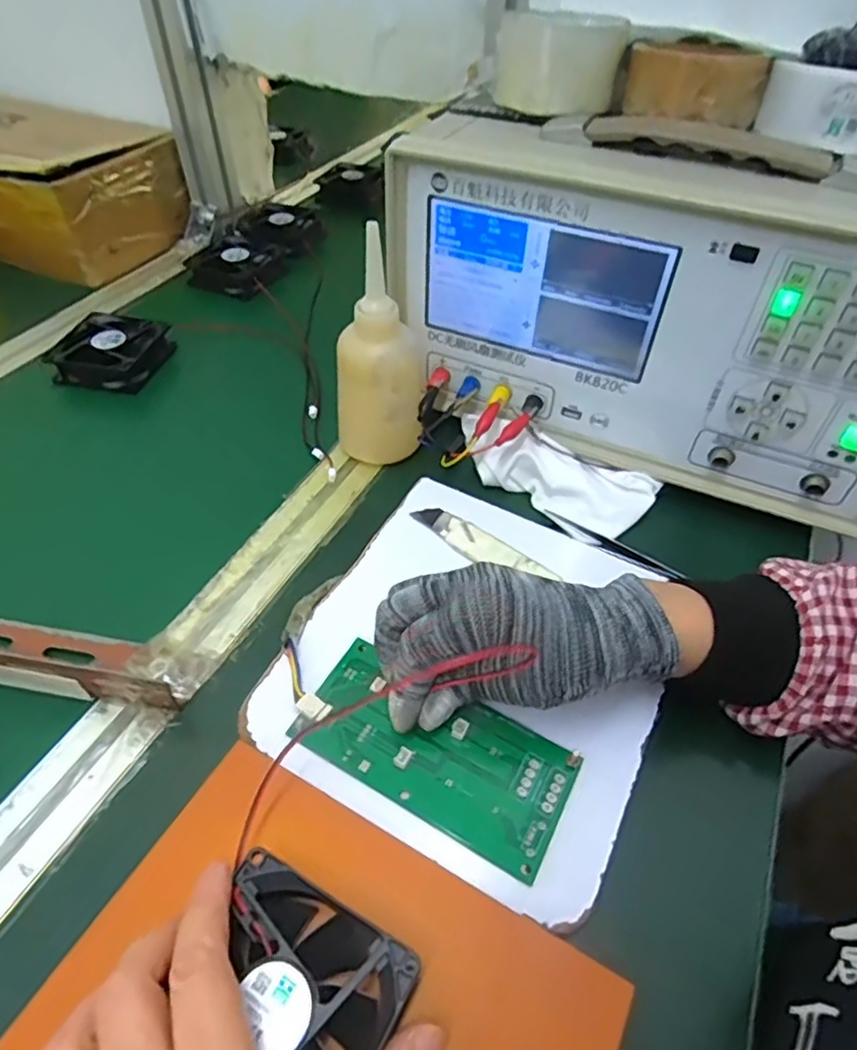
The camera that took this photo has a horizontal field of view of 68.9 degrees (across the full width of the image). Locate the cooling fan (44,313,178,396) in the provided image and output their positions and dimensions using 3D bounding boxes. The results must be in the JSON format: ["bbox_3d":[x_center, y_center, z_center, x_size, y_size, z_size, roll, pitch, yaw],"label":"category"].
[{"bbox_3d":[-0.282,-0.154,0.552,0.082,0.027,0.076,9,48,7],"label":"cooling fan"}]

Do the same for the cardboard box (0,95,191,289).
[{"bbox_3d":[-0.429,-0.370,0.681,0.284,0.114,0.185,20,51,16],"label":"cardboard box"}]

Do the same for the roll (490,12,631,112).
[{"bbox_3d":[0.086,-0.308,0.411,0.081,0.043,0.084,7,48,5],"label":"roll"}]

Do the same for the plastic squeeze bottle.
[{"bbox_3d":[-0.034,-0.117,0.438,0.062,0.148,0.070,2,48,1],"label":"plastic squeeze bottle"}]

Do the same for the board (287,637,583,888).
[{"bbox_3d":[0.002,0.111,0.310,0.132,0.009,0.063,22,51,16],"label":"board"}]

